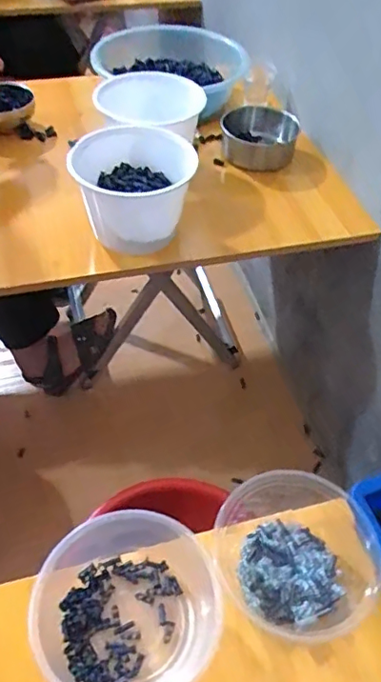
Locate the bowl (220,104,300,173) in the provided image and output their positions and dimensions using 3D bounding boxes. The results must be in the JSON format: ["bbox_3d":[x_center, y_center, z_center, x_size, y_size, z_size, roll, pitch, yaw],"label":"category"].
[{"bbox_3d":[0.123,-0.366,0.974,0.133,0.076,0.133,2,51,-3],"label":"bowl"}]

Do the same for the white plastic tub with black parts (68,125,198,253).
[{"bbox_3d":[-0.087,-0.203,0.791,0.167,0.124,0.190,1,51,-3],"label":"white plastic tub with black parts"}]

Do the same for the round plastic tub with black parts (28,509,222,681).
[{"bbox_3d":[-0.050,0.215,0.441,0.135,0.056,0.135,2,51,-3],"label":"round plastic tub with black parts"}]

